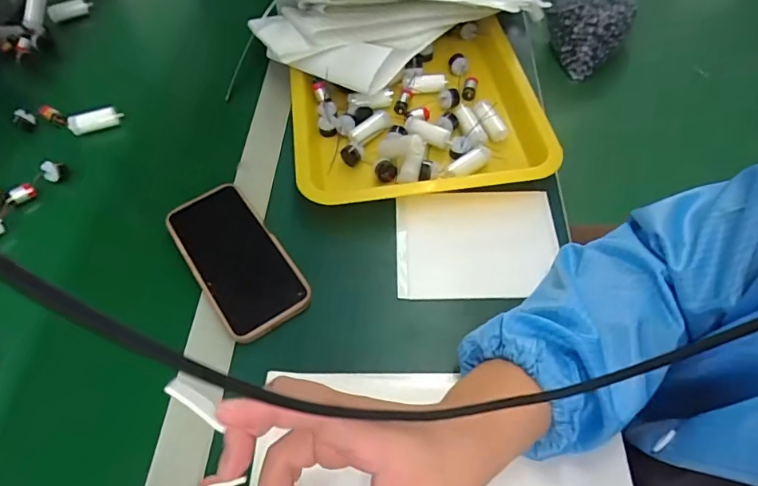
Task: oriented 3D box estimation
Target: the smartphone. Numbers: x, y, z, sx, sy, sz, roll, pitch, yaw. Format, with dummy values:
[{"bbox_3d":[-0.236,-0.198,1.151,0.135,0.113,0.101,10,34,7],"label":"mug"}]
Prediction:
[{"bbox_3d":[-0.131,0.012,0.445,0.076,0.014,0.163,-31,61,-19],"label":"smartphone"}]

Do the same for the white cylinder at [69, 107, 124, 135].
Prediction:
[{"bbox_3d":[-0.325,-0.142,0.558,0.059,0.020,0.019,-11,56,-7],"label":"white cylinder"}]

